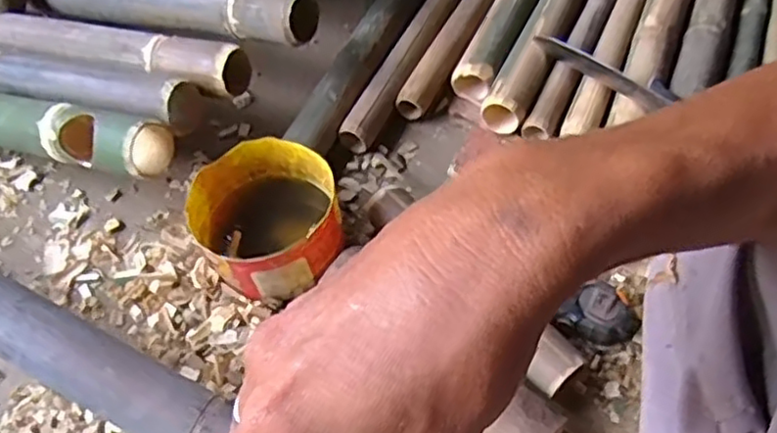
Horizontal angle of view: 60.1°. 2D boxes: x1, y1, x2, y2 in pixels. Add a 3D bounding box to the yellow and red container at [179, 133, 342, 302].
[{"bbox_3d":[-0.126,0.005,0.727,0.151,0.090,0.158,-29,59,-15],"label":"yellow and red container"}]

